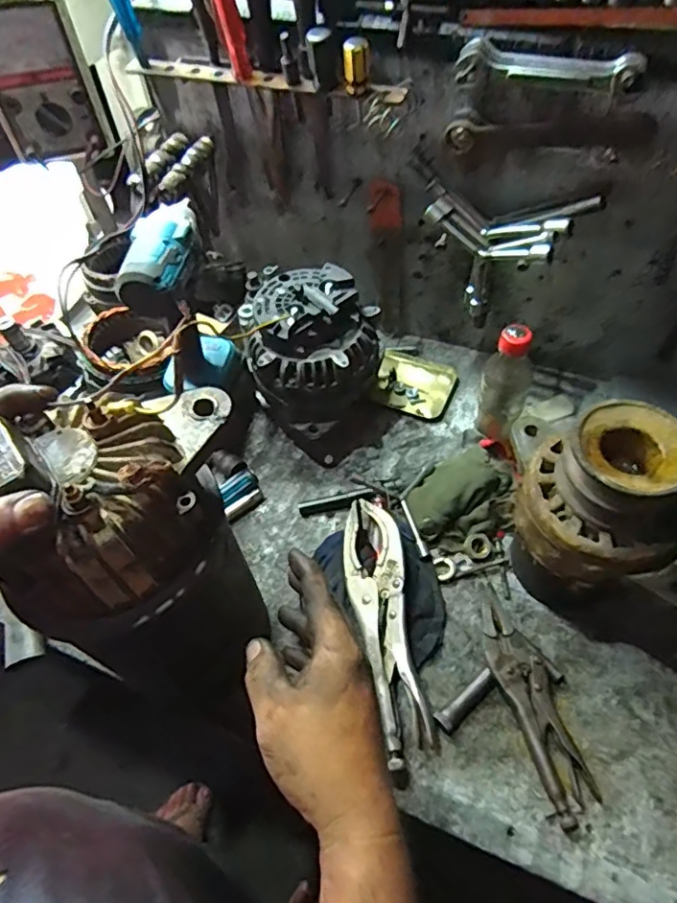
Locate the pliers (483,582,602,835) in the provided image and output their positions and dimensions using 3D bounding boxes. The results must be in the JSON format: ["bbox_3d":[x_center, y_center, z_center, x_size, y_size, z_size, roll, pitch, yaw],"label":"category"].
[{"bbox_3d":[0.180,0.235,0.533,0.047,0.026,0.203,-15,56,-8],"label":"pliers"}]

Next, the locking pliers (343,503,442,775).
[{"bbox_3d":[0.044,0.167,0.571,0.059,0.031,0.254,-8,55,-3],"label":"locking pliers"}]

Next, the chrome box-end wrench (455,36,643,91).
[{"bbox_3d":[0.183,-0.338,0.494,0.155,0.027,0.030,16,57,13],"label":"chrome box-end wrench"}]

